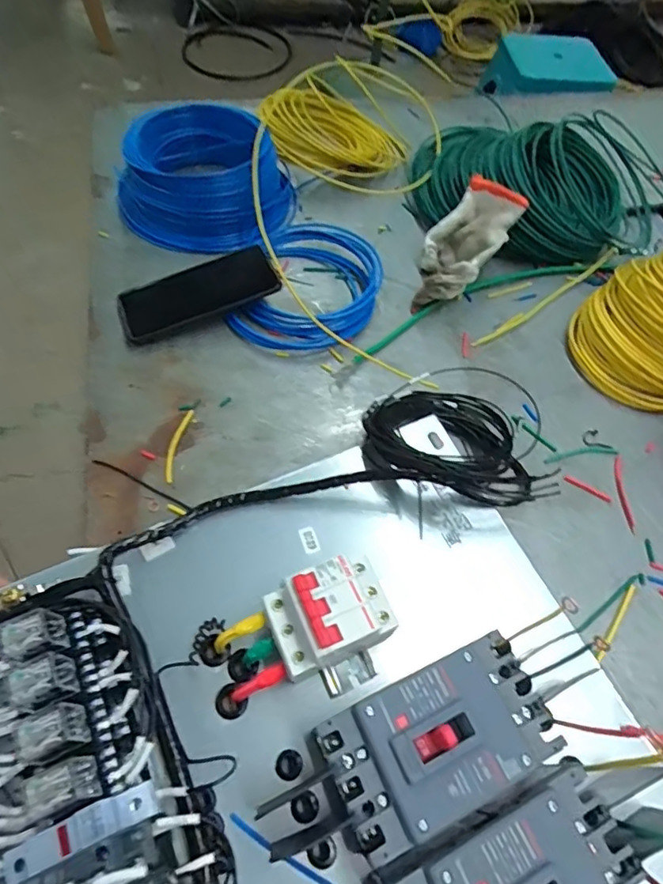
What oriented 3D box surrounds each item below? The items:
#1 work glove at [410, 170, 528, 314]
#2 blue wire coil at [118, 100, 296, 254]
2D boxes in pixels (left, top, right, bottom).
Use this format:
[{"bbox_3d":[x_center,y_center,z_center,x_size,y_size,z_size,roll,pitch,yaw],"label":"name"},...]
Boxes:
[{"bbox_3d":[0.149,-0.225,0.616,0.086,0.071,0.163,28,60,12],"label":"work glove"},{"bbox_3d":[-0.147,-0.319,0.634,0.196,0.074,0.169,-5,59,-8],"label":"blue wire coil"}]

